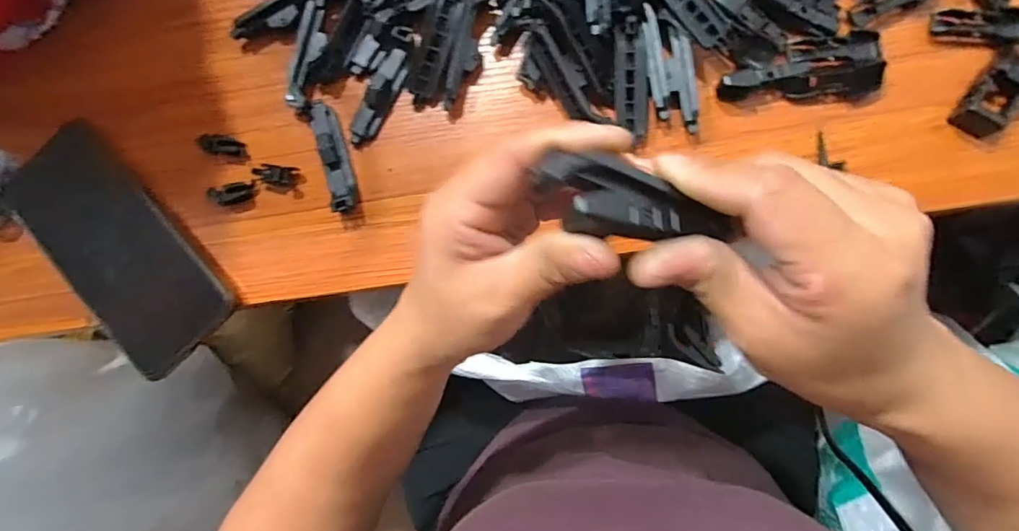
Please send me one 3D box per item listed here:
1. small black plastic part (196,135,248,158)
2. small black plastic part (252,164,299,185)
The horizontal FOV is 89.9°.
[{"bbox_3d":[-0.185,-0.078,0.330,0.028,0.012,0.012,10,88,6],"label":"small black plastic part"},{"bbox_3d":[-0.150,-0.058,0.329,0.028,0.006,0.012,6,87,6],"label":"small black plastic part"}]

